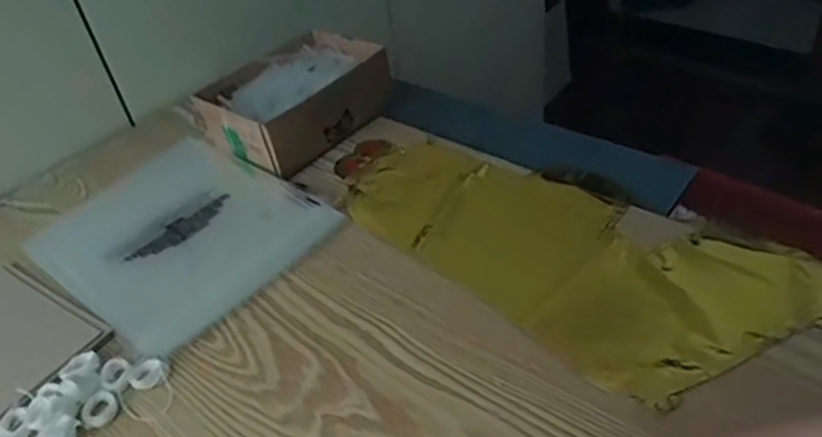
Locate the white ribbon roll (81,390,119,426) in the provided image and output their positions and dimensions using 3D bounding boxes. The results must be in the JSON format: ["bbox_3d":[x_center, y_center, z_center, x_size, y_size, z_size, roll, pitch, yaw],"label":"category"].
[{"bbox_3d":[-0.230,0.141,0.493,0.024,0.006,0.027,-28,44,-22],"label":"white ribbon roll"}]

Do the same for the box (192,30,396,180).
[{"bbox_3d":[-0.133,-0.137,0.745,0.184,0.071,0.147,-36,47,-29],"label":"box"}]

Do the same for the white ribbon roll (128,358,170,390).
[{"bbox_3d":[-0.202,0.119,0.512,0.028,0.009,0.023,-30,45,-24],"label":"white ribbon roll"}]

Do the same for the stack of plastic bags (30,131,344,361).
[{"bbox_3d":[-0.227,0.011,0.642,0.258,0.014,0.208,25,50,33],"label":"stack of plastic bags"}]

